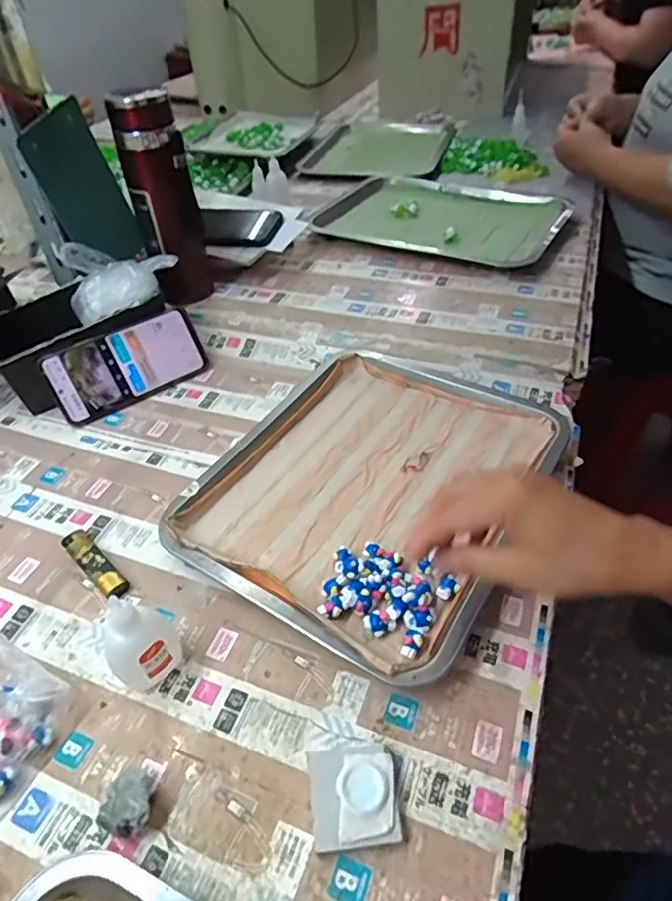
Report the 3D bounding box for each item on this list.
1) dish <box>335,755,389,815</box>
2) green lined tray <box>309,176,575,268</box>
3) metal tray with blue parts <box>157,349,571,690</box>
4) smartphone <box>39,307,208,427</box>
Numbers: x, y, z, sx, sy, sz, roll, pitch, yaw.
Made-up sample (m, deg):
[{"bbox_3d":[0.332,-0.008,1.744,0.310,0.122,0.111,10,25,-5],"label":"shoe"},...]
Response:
[{"bbox_3d":[0.015,0.194,0.322,0.029,0.006,0.028,25,52,26],"label":"dish"},{"bbox_3d":[0.156,-0.344,0.818,0.324,0.020,0.219,22,50,23],"label":"green lined tray"},{"bbox_3d":[0.030,0.021,0.499,0.267,0.039,0.311,23,51,25],"label":"metal tray with blue parts"},{"bbox_3d":[-0.229,-0.095,0.612,0.162,0.078,0.008,-29,15,-20],"label":"smartphone"}]

